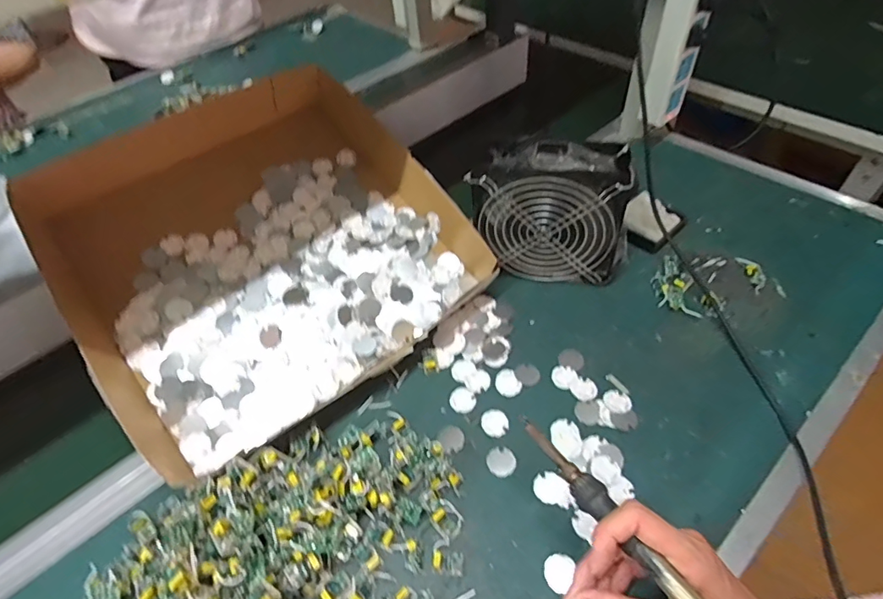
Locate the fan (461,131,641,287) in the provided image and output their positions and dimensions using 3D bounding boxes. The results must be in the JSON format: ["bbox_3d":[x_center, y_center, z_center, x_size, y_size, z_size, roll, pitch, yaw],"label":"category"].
[{"bbox_3d":[0.114,-0.088,0.518,0.154,0.151,0.055,5,50,9],"label":"fan"}]

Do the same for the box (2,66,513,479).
[{"bbox_3d":[-0.194,-0.067,0.529,0.374,0.132,0.389,-34,55,-22],"label":"box"}]

